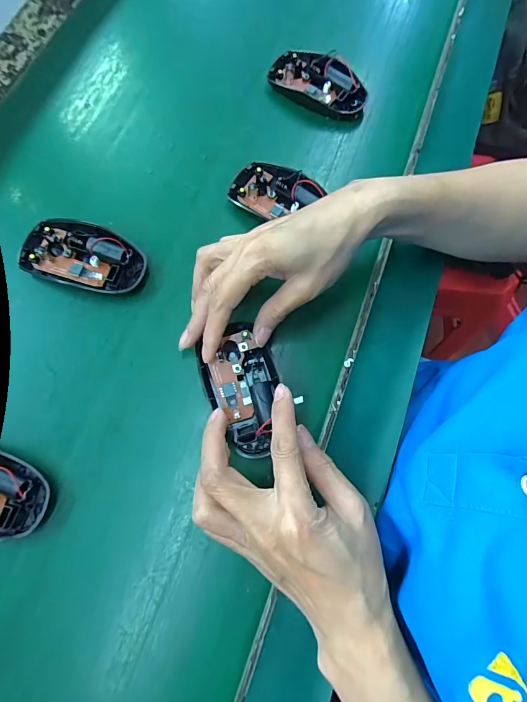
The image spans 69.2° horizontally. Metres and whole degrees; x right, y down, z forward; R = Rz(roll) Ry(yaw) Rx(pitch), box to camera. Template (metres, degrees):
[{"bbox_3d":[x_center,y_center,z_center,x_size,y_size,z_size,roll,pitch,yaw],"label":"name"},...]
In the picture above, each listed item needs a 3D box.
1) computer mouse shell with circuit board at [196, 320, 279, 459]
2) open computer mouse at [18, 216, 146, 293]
[{"bbox_3d":[-0.015,0.029,0.293,0.055,0.023,0.099,-21,75,-8],"label":"computer mouse shell with circuit board"},{"bbox_3d":[-0.155,-0.081,0.331,0.102,0.022,0.057,11,74,3],"label":"open computer mouse"}]

